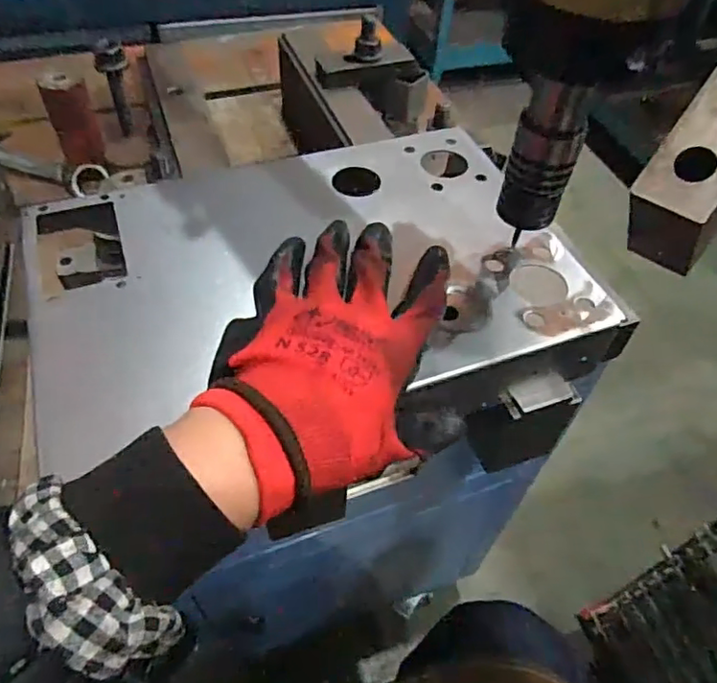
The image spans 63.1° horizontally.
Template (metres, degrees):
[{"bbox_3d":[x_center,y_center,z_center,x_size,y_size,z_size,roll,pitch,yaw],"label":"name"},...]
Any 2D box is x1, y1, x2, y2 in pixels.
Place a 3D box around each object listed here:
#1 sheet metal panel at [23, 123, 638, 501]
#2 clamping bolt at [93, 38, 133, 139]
[{"bbox_3d":[-0.029,-0.047,0.340,0.298,0.009,0.207,-16,55,-15],"label":"sheet metal panel"},{"bbox_3d":[-0.204,-0.214,0.495,0.023,0.082,0.020,-10,49,-17],"label":"clamping bolt"}]

